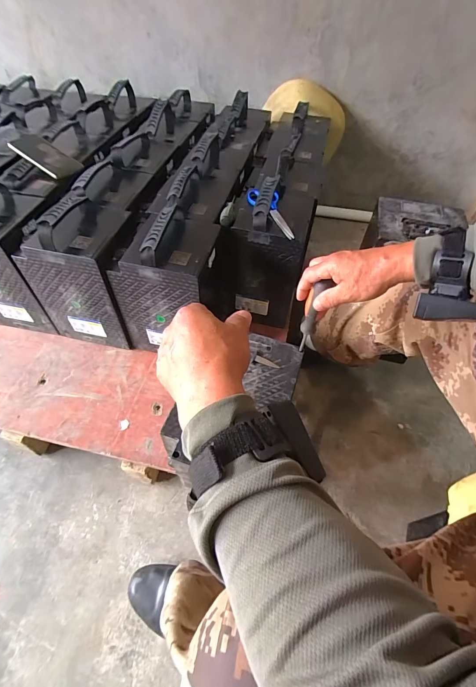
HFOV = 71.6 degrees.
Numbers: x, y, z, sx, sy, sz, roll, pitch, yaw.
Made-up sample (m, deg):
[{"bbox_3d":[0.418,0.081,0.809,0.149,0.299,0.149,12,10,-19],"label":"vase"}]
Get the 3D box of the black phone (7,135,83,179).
[{"bbox_3d":[-0.437,-0.422,0.740,0.165,0.009,0.071,31,65,6],"label":"black phone"}]

